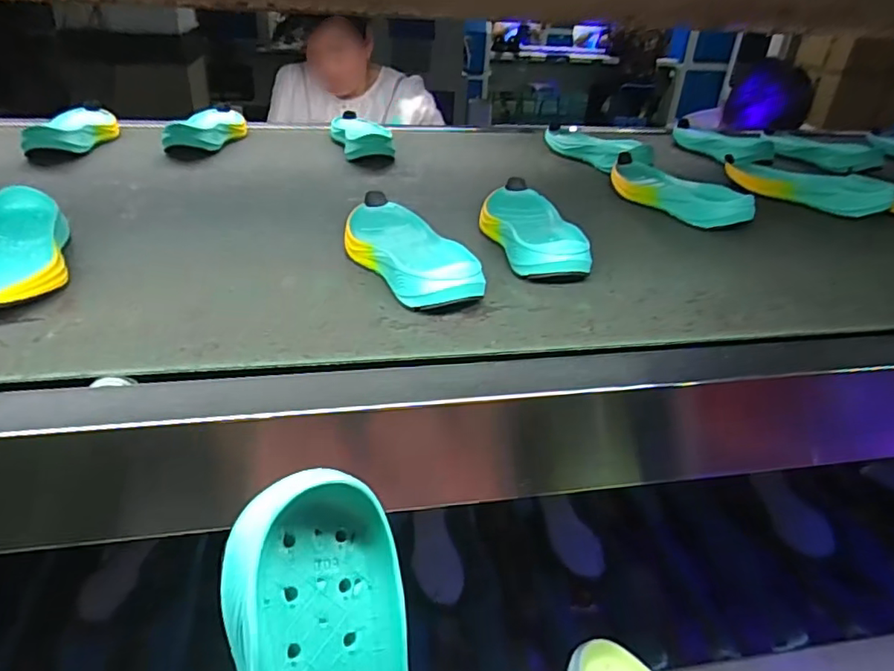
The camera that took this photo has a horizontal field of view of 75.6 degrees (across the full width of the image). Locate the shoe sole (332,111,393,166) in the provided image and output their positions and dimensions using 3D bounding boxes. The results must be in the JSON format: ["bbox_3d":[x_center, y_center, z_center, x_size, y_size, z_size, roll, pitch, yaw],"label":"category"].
[{"bbox_3d":[-0.140,-0.321,0.915,0.090,0.040,0.218,-6,33,-15],"label":"shoe sole"}]

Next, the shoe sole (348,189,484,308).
[{"bbox_3d":[-0.039,-0.084,0.537,0.090,0.036,0.238,-10,34,-22],"label":"shoe sole"}]

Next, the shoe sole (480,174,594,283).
[{"bbox_3d":[0.085,-0.115,0.601,0.082,0.037,0.216,-1,32,-8],"label":"shoe sole"}]

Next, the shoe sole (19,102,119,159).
[{"bbox_3d":[-0.544,-0.309,0.856,0.095,0.037,0.222,-5,33,-14],"label":"shoe sole"}]

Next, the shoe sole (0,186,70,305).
[{"bbox_3d":[-0.368,-0.069,0.483,0.087,0.034,0.219,-11,34,-22],"label":"shoe sole"}]

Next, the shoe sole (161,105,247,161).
[{"bbox_3d":[-0.360,-0.323,0.892,0.083,0.039,0.231,1,32,-4],"label":"shoe sole"}]

